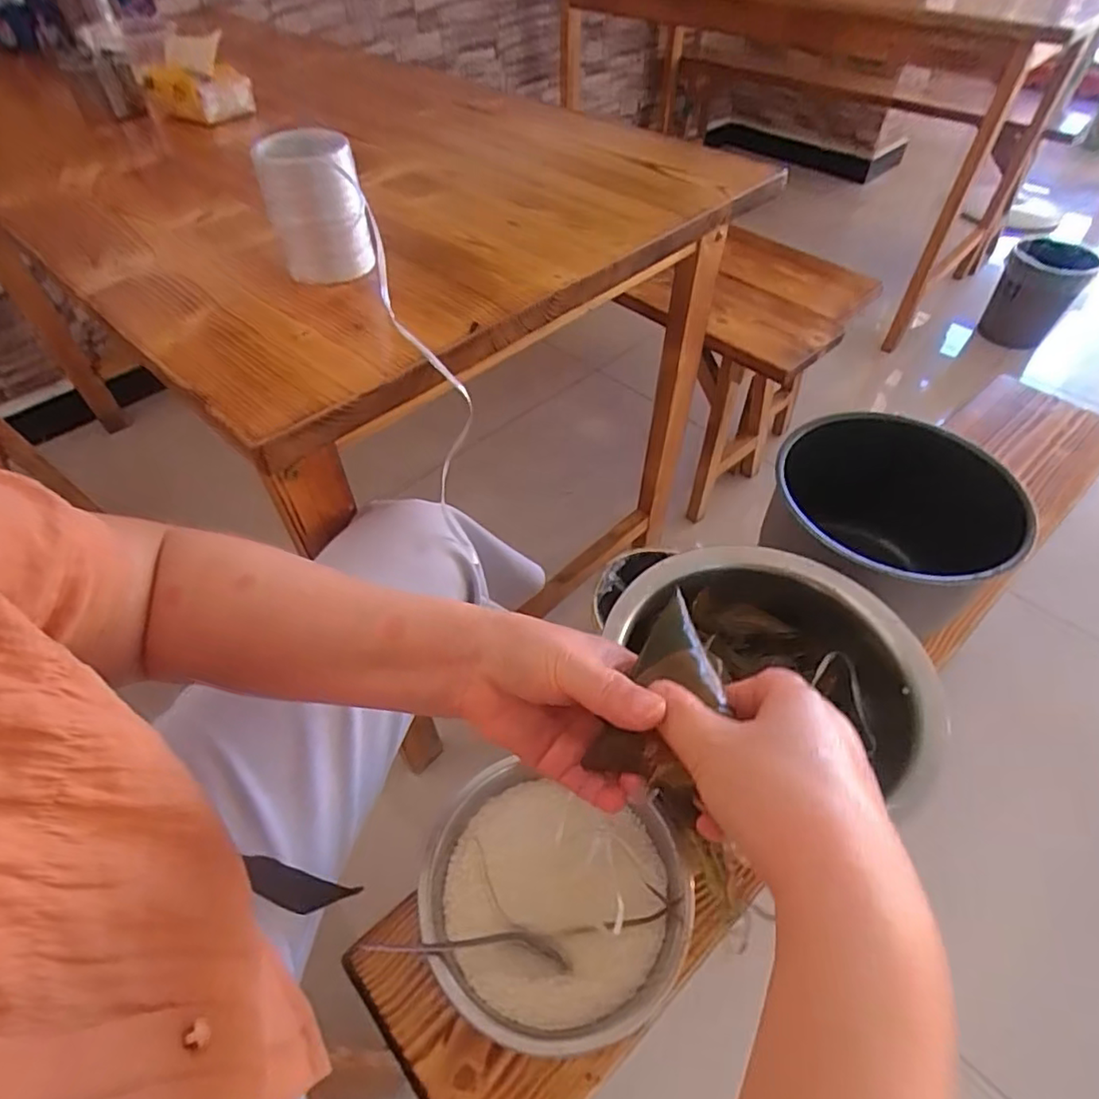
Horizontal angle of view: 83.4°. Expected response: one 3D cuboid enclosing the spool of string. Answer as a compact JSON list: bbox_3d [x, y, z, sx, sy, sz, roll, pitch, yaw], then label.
[{"bbox_3d":[-0.198,-0.289,0.523,0.077,0.109,0.066,-16,52,-13],"label":"spool of string"}]

